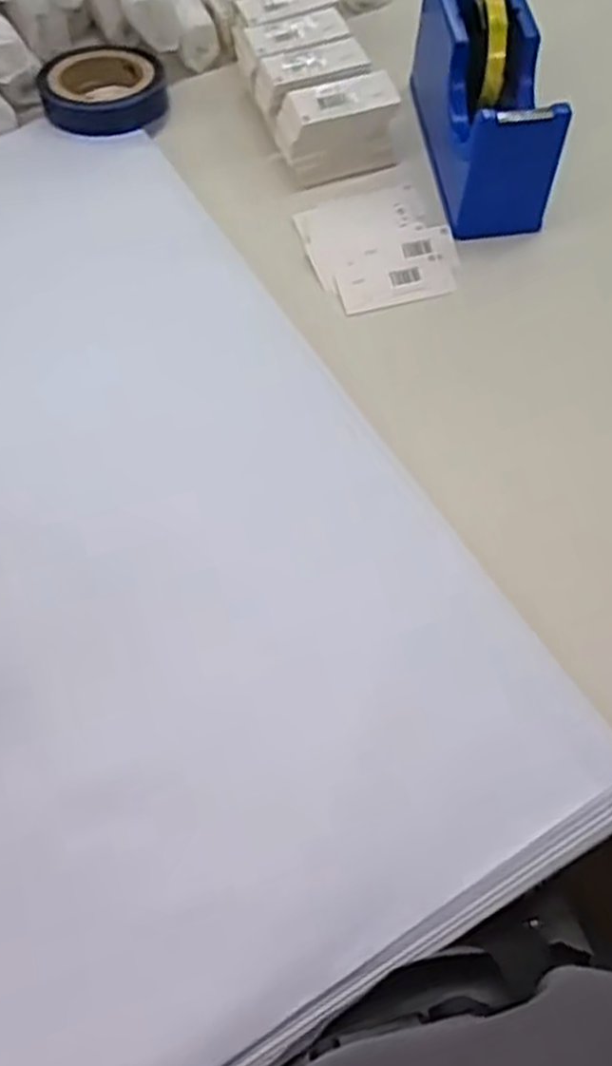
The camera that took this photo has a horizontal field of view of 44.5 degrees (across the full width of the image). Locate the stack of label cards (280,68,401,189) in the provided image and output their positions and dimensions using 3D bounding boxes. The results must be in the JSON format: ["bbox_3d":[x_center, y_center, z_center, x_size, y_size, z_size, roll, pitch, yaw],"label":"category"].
[{"bbox_3d":[0.026,-0.340,0.631,0.099,0.054,0.060,-12,64,-3],"label":"stack of label cards"}]

